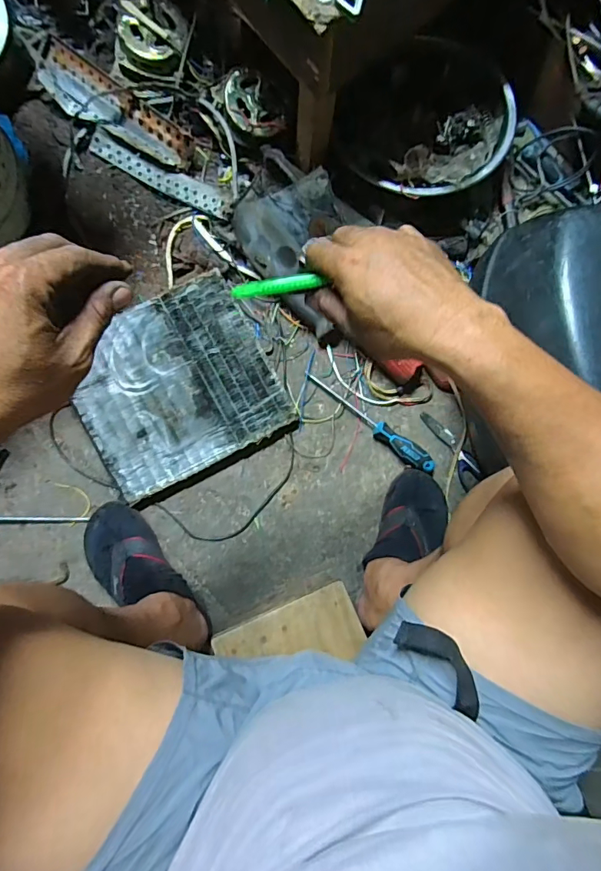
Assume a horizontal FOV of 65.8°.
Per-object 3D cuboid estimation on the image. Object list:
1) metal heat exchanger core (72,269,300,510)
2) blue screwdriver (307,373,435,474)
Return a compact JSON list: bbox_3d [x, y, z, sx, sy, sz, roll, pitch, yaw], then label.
[{"bbox_3d":[-0.194,-0.074,0.747,0.296,0.038,0.283,-27,87,-5],"label":"metal heat exchanger core"},{"bbox_3d":[0.117,-0.024,0.767,0.250,0.035,0.034,40,84,1],"label":"blue screwdriver"}]

